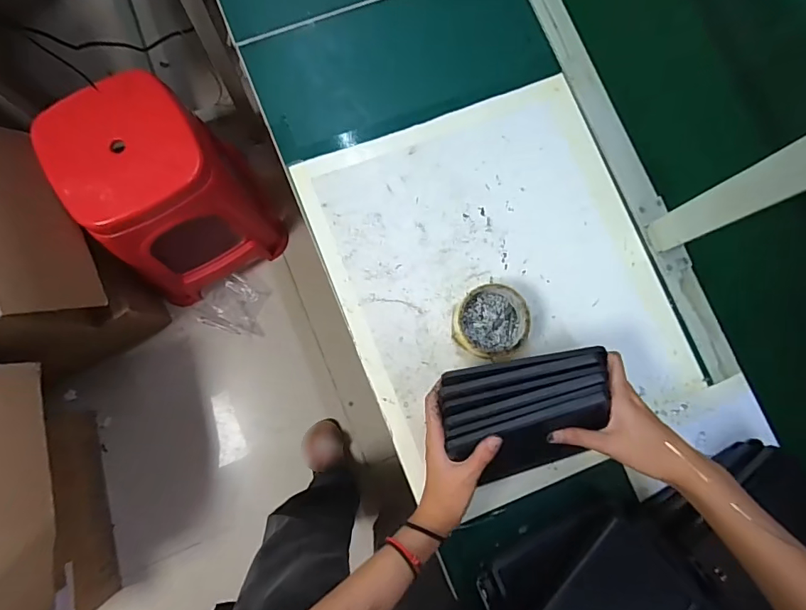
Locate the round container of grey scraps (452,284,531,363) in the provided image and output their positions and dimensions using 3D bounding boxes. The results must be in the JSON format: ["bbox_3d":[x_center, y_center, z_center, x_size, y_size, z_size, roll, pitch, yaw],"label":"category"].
[{"bbox_3d":[0.103,0.022,0.559,0.081,0.045,0.085,1,82,-4],"label":"round container of grey scraps"}]

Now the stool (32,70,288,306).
[{"bbox_3d":[-0.521,-0.230,1.093,0.350,0.500,0.293,-33,85,-8],"label":"stool"}]

